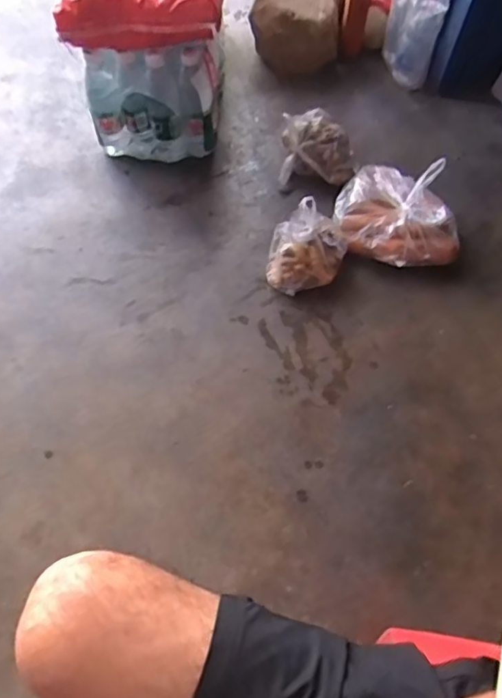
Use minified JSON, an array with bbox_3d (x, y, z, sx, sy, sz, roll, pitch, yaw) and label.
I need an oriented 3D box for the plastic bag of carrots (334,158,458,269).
[{"bbox_3d":[0.298,-0.269,1.102,0.251,0.087,0.216,16,63,7],"label":"plastic bag of carrots"}]

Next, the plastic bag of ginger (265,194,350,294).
[{"bbox_3d":[0.108,-0.195,1.036,0.139,0.118,0.148,9,62,3],"label":"plastic bag of ginger"}]

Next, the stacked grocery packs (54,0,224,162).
[{"bbox_3d":[-0.194,-0.705,1.153,0.290,0.382,0.492,-1,65,-2],"label":"stacked grocery packs"}]

